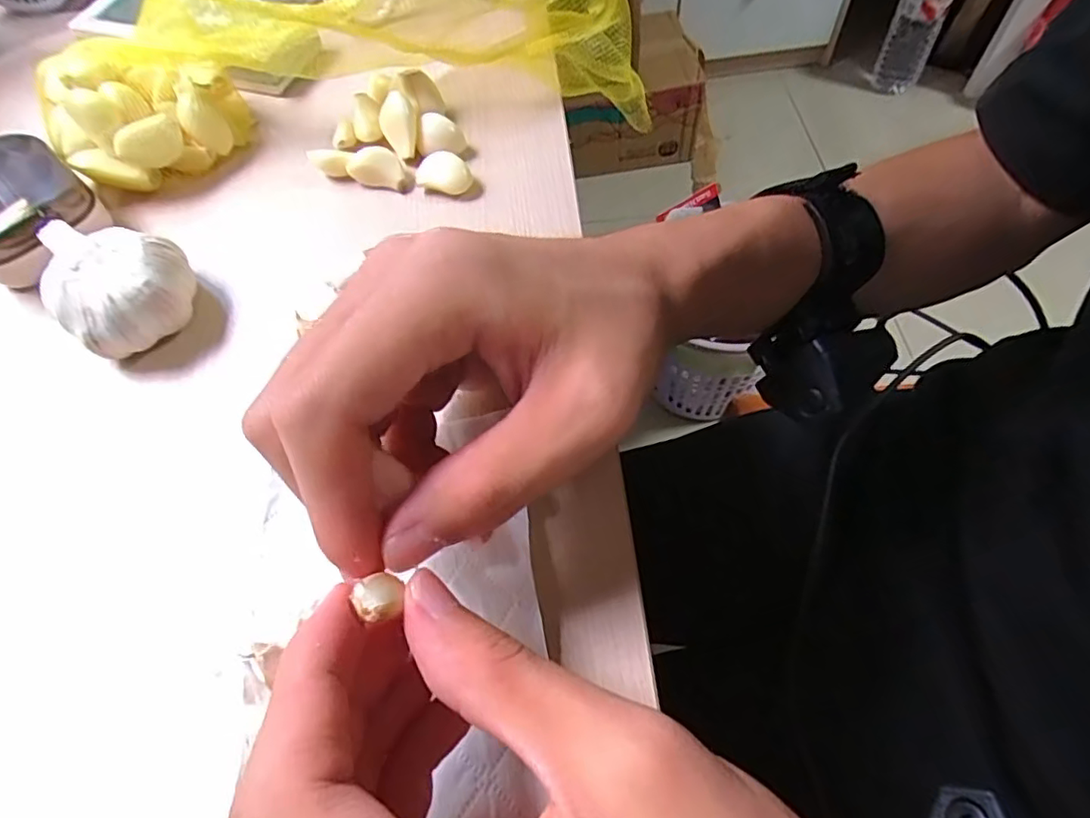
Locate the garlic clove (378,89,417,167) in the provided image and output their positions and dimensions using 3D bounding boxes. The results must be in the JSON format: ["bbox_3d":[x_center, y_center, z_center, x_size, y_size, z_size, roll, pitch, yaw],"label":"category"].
[{"bbox_3d":[-0.065,-0.125,0.266,0.014,0.028,0.013,-10,38,-15],"label":"garlic clove"}]

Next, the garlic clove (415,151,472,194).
[{"bbox_3d":[-0.044,-0.101,0.257,0.023,0.011,0.014,-6,59,1],"label":"garlic clove"}]

